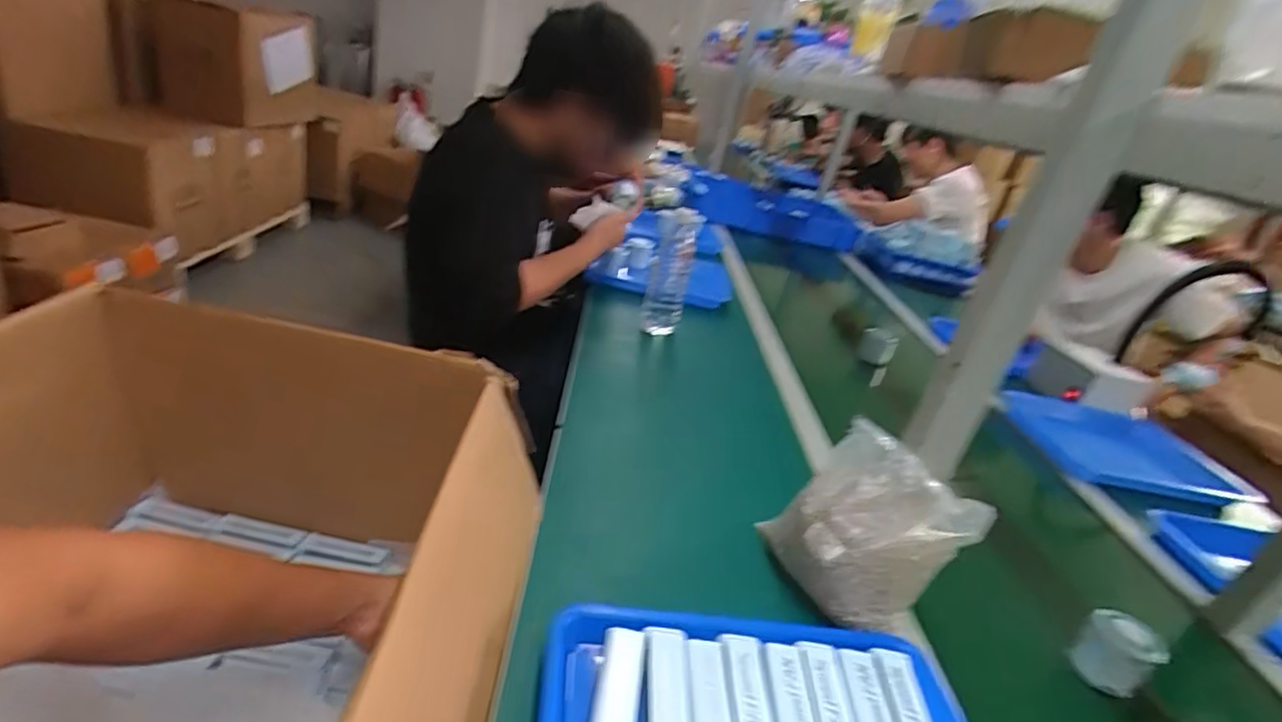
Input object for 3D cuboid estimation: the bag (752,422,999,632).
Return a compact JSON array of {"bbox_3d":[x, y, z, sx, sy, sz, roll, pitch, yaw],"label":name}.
[{"bbox_3d":[0.219,0.157,0.597,0.120,0.120,0.151,-4,26,-22],"label":"bag"}]

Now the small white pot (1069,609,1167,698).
[{"bbox_3d":[0.470,0.288,0.614,0.051,0.061,0.062,-7,32,-40],"label":"small white pot"}]

